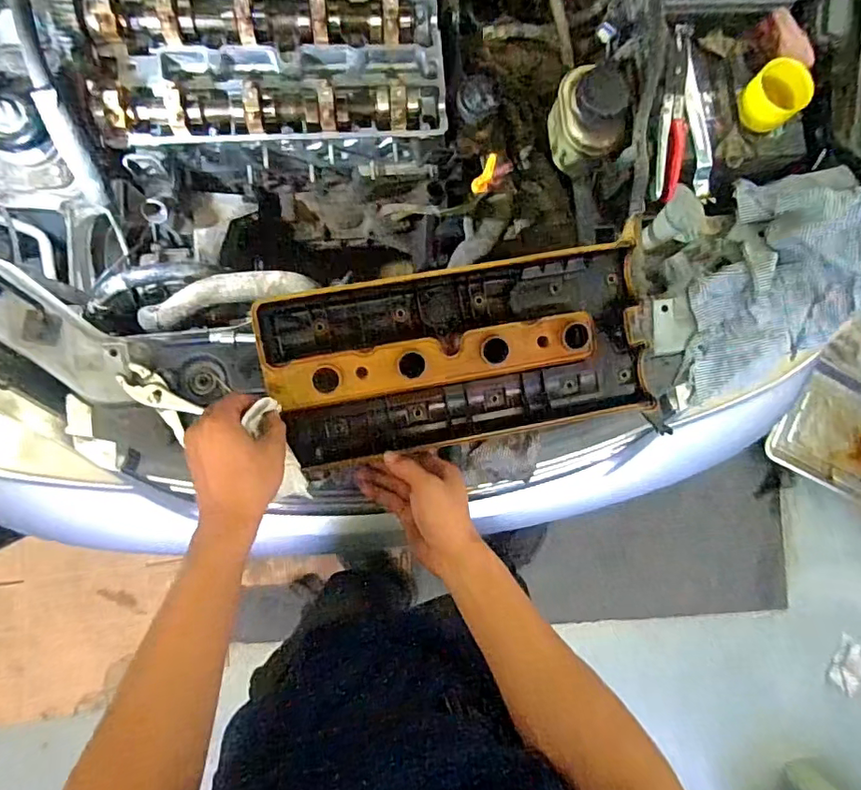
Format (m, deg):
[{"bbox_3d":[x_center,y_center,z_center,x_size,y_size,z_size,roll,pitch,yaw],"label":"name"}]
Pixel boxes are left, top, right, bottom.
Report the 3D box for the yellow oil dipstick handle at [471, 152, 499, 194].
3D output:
[{"bbox_3d":[0.070,-0.287,0.699,0.020,0.072,0.022,0,86,-7],"label":"yellow oil dipstick handle"}]

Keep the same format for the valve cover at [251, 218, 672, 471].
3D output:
[{"bbox_3d":[0.040,-0.045,0.626,0.440,0.075,0.196,-9,87,-7],"label":"valve cover"}]

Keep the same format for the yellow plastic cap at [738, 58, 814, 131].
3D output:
[{"bbox_3d":[0.447,-0.388,0.695,0.072,0.041,0.072,-40,89,-8],"label":"yellow plastic cap"}]

